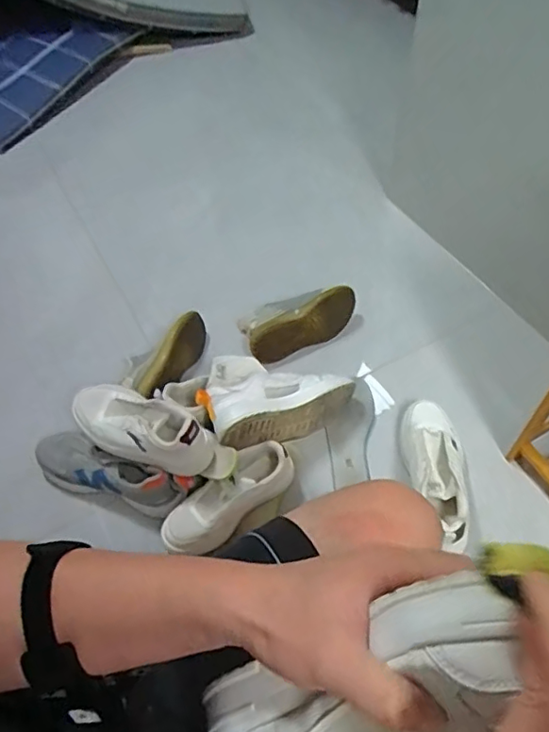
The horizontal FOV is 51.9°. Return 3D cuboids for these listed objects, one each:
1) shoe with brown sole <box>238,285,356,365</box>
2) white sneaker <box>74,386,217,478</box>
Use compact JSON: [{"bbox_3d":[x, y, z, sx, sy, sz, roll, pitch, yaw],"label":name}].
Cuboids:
[{"bbox_3d":[0.058,-0.095,1.184,0.243,0.089,0.097,-16,53,-10],"label":"shoe with brown sole"},{"bbox_3d":[-0.221,0.093,0.923,0.255,0.080,0.096,18,55,15],"label":"white sneaker"}]

